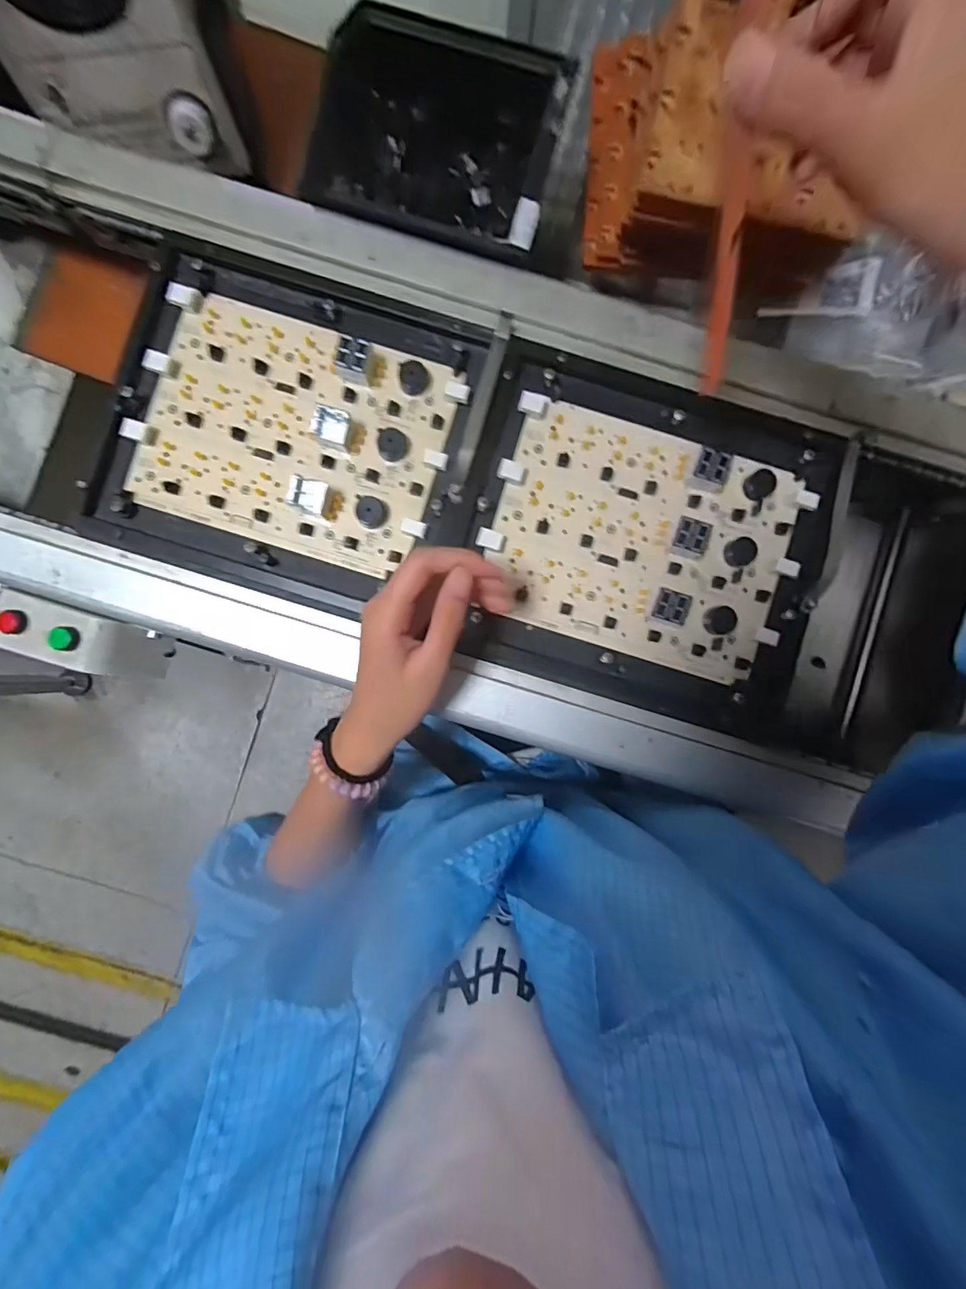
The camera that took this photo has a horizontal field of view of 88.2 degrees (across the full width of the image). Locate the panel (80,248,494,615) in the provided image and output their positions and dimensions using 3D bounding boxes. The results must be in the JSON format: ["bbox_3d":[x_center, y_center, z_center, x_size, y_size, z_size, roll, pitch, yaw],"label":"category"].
[{"bbox_3d":[-0.143,-0.155,0.369,0.251,0.024,0.218,17,90,-3],"label":"panel"}]

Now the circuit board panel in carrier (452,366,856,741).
[{"bbox_3d":[0.118,-0.071,0.369,0.249,0.021,0.223,15,90,0],"label":"circuit board panel in carrier"}]

